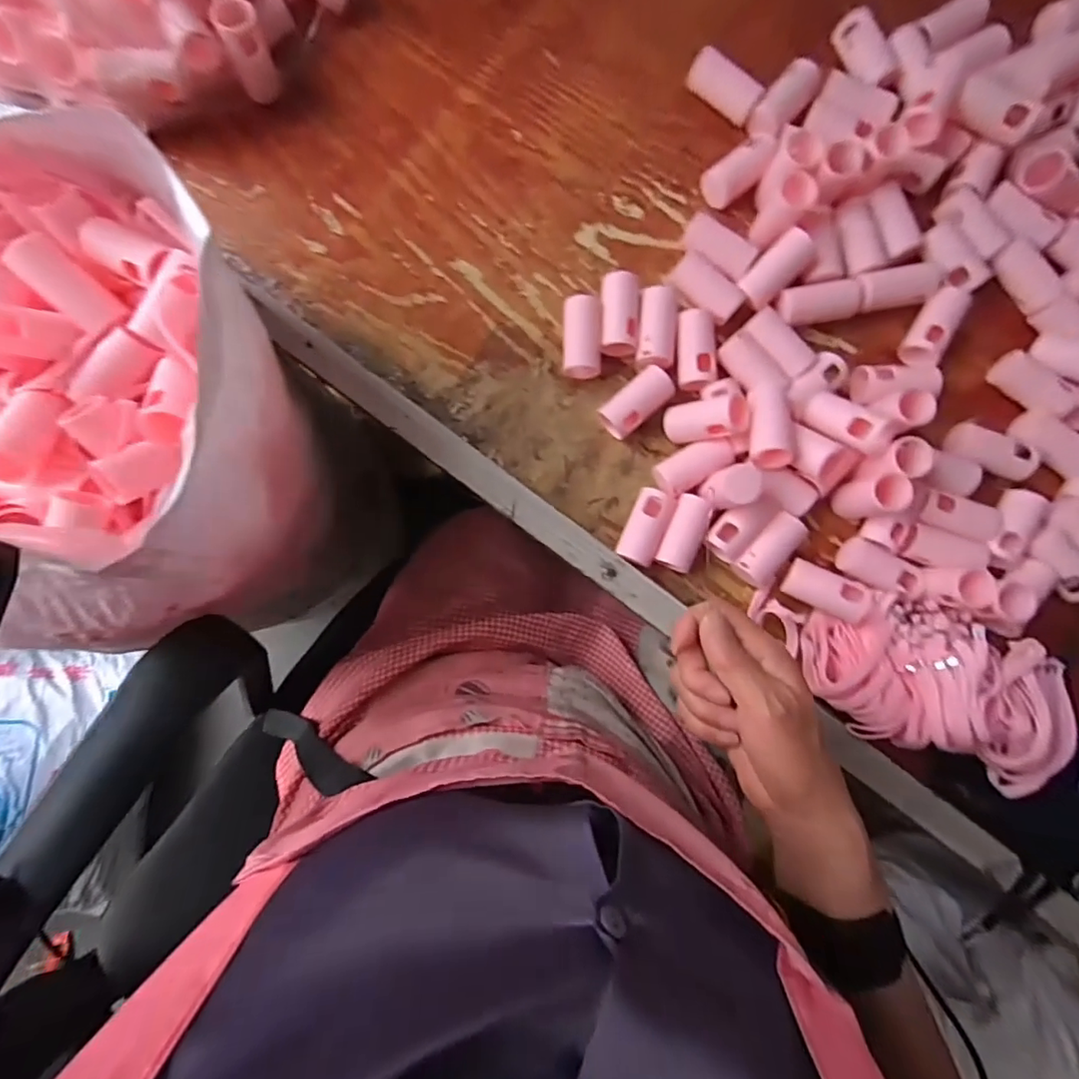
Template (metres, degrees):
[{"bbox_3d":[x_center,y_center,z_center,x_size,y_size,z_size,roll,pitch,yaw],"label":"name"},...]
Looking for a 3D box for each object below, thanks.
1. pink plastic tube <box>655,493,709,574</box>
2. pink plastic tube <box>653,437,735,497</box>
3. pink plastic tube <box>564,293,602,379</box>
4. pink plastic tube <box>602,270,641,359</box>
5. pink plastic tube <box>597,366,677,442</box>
[{"bbox_3d":[0.118,-0.005,0.451,0.029,0.023,0.063,22,86,0],"label":"pink plastic tube"},{"bbox_3d":[0.126,-0.060,0.452,0.065,0.030,0.029,-30,87,-3],"label":"pink plastic tube"},{"bbox_3d":[0.035,-0.168,0.455,0.032,0.022,0.065,-2,86,-2],"label":"pink plastic tube"},{"bbox_3d":[0.068,-0.187,0.457,0.031,0.024,0.068,2,86,-1],"label":"pink plastic tube"},{"bbox_3d":[0.080,-0.114,0.456,0.062,0.032,0.030,-42,88,-4],"label":"pink plastic tube"}]

